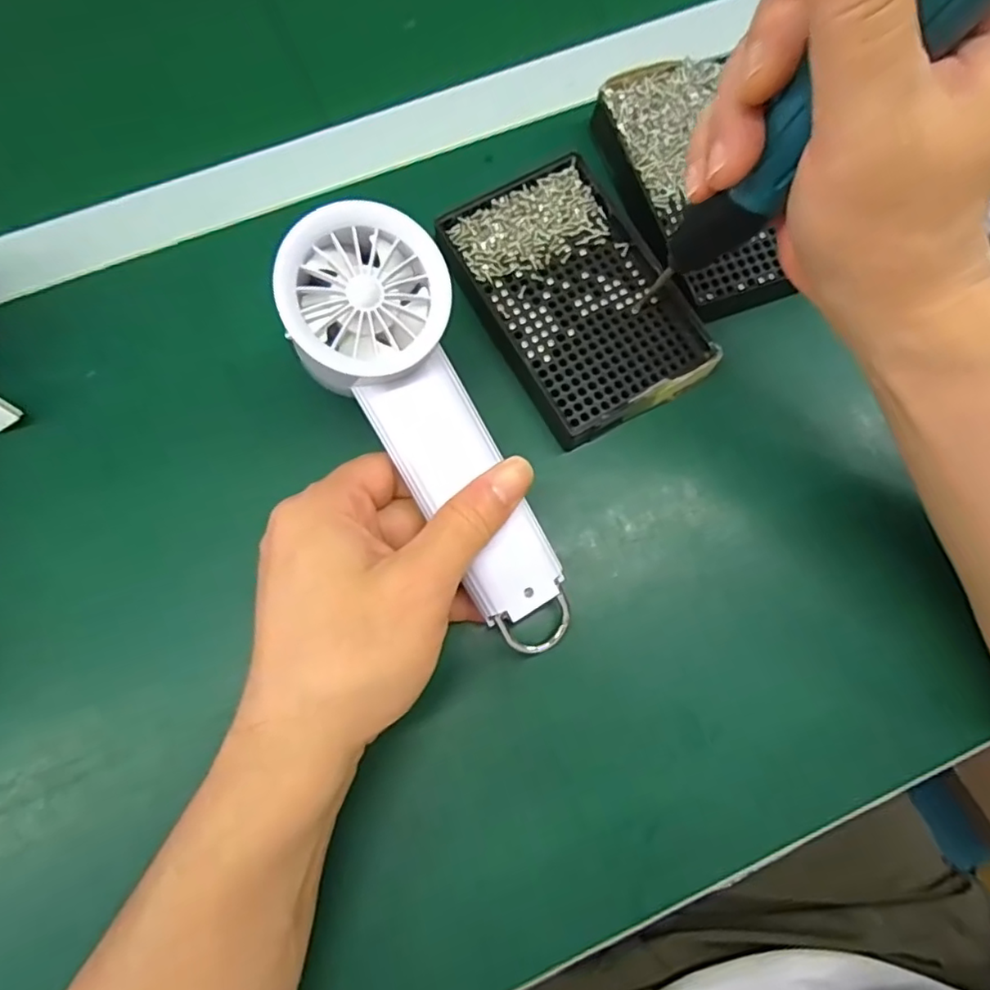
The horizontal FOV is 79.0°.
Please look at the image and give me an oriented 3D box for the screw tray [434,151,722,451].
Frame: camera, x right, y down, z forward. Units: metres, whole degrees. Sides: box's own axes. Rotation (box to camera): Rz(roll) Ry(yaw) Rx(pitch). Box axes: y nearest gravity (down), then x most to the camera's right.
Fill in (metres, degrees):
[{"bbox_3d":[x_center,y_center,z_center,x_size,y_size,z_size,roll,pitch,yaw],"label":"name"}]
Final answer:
[{"bbox_3d":[0.042,-0.103,0.311,0.093,0.020,0.140,-29,80,-7],"label":"screw tray"}]

